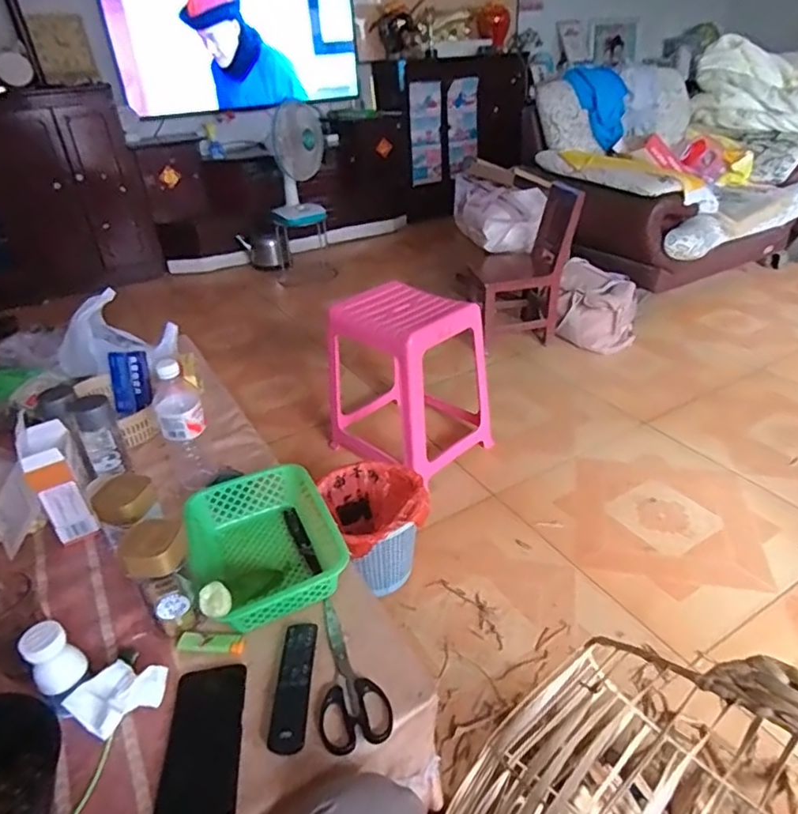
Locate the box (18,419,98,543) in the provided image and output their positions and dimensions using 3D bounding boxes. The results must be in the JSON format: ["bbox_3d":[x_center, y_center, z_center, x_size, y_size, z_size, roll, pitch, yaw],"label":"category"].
[{"bbox_3d":[-0.508,0.109,0.851,0.060,0.152,0.106,-20,36,-23],"label":"box"}]

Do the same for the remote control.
[{"bbox_3d":[-0.116,0.304,0.631,0.037,0.014,0.149,-3,33,2],"label":"remote control"}]

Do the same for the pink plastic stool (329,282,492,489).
[{"bbox_3d":[0.025,-0.074,1.596,0.384,0.457,0.323,22,41,35],"label":"pink plastic stool"}]

